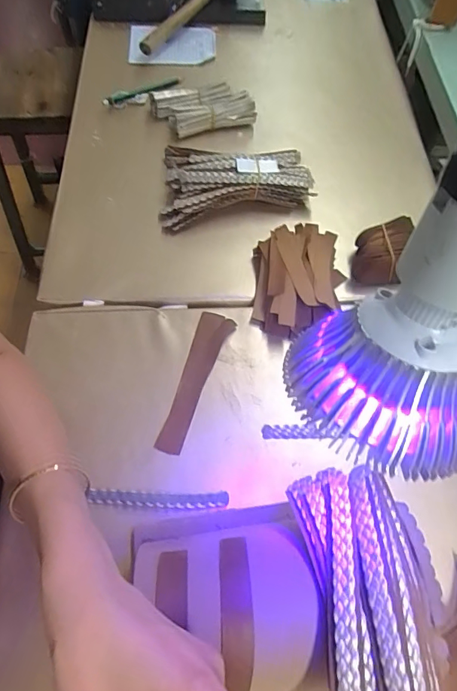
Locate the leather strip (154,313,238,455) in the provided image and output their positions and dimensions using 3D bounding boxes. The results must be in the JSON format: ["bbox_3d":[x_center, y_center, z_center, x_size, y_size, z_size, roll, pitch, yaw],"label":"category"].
[{"bbox_3d":[-0.035,0.036,0.466,0.037,0.005,0.164,17,64,5],"label":"leather strip"}]

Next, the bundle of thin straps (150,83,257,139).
[{"bbox_3d":[-0.037,-0.349,0.641,0.145,0.035,0.080,-9,63,-6],"label":"bundle of thin straps"}]

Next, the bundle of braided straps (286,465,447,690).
[{"bbox_3d":[0.097,0.166,0.274,0.085,0.039,0.173,-4,64,-5],"label":"bundle of braided straps"}]

